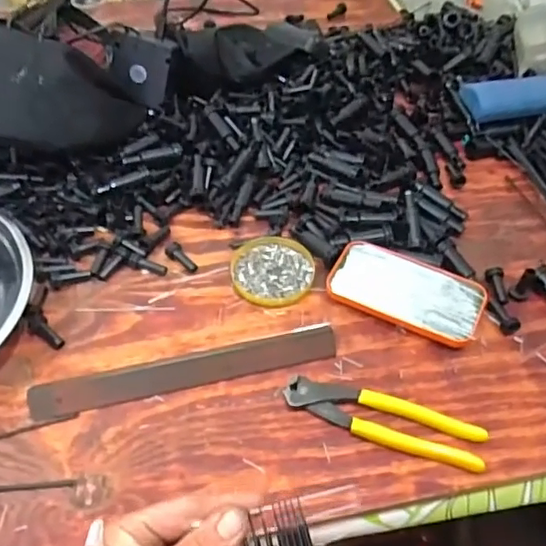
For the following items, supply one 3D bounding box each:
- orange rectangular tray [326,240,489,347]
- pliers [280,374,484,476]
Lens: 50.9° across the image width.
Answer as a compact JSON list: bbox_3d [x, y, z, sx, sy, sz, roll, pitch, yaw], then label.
[{"bbox_3d":[0.129,0.018,0.560,0.142,0.014,0.078,22,55,17],"label":"orange rectangular tray"},{"bbox_3d":[0.092,0.122,0.478,0.164,0.015,0.038,17,51,12],"label":"pliers"}]

